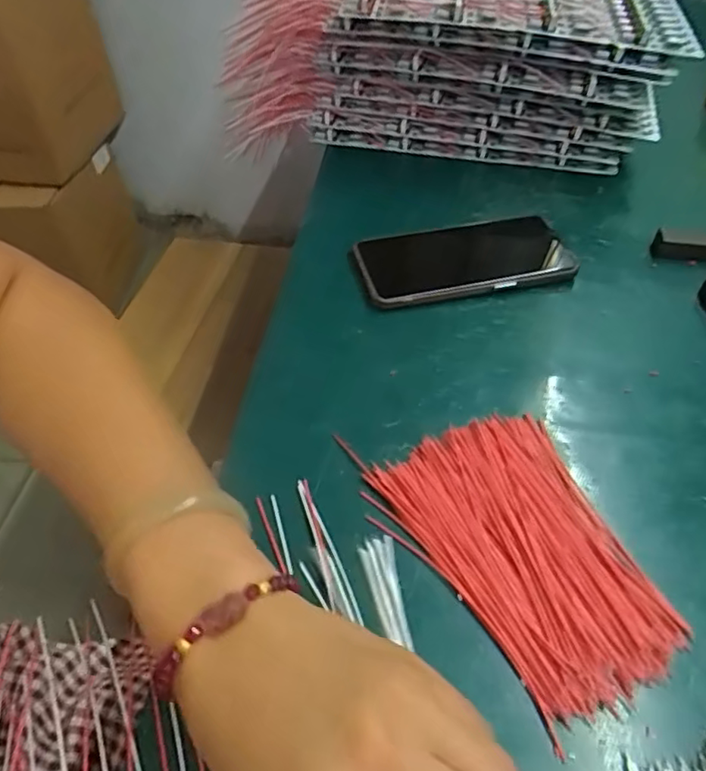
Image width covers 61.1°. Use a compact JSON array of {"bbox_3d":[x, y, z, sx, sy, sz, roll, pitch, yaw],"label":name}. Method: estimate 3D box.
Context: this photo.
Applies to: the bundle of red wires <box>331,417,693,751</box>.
[{"bbox_3d":[0.084,0.085,0.310,0.107,0.009,0.157,-20,54,-17],"label":"bundle of red wires"}]

